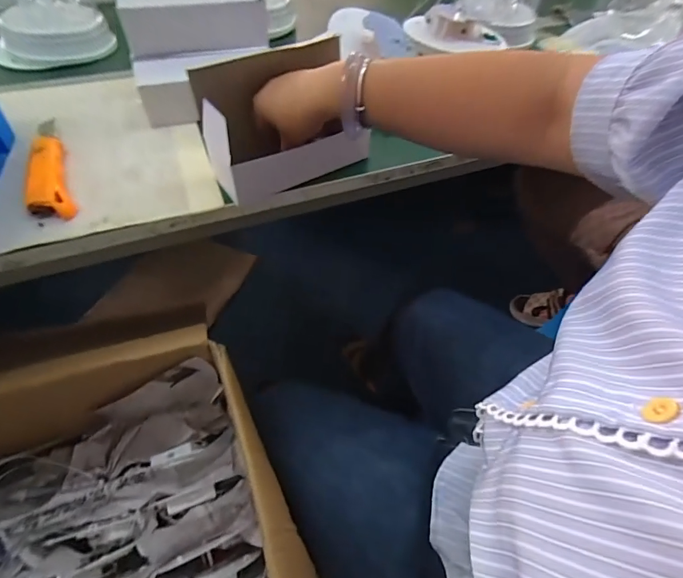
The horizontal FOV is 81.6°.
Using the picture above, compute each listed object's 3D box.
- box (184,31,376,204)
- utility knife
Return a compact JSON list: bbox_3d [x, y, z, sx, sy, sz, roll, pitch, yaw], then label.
[{"bbox_3d":[-0.052,-0.170,0.408,0.172,0.119,0.073,-24,57,-20],"label":"box"},{"bbox_3d":[-0.312,-0.130,0.414,0.038,0.018,0.159,-22,56,-18],"label":"utility knife"}]

